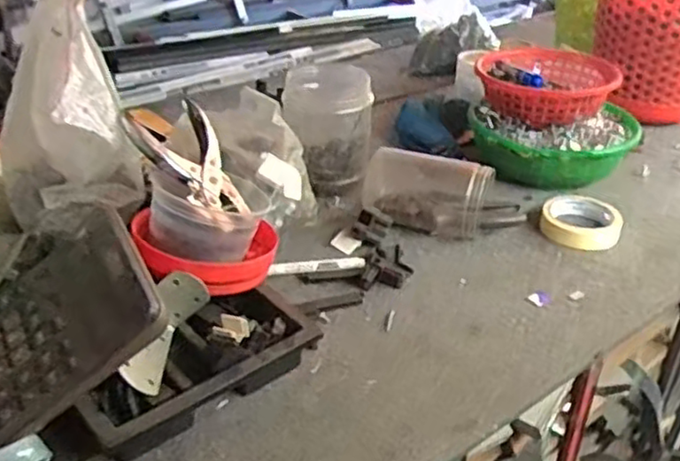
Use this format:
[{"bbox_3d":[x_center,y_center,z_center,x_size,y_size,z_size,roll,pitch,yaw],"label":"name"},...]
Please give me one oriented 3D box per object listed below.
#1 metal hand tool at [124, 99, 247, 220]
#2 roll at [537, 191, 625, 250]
[{"bbox_3d":[-0.139,-0.066,0.689,0.140,0.024,0.088,48,48,11],"label":"metal hand tool"},{"bbox_3d":[0.295,-0.011,0.836,0.091,0.023,0.093,0,31,0],"label":"roll"}]

